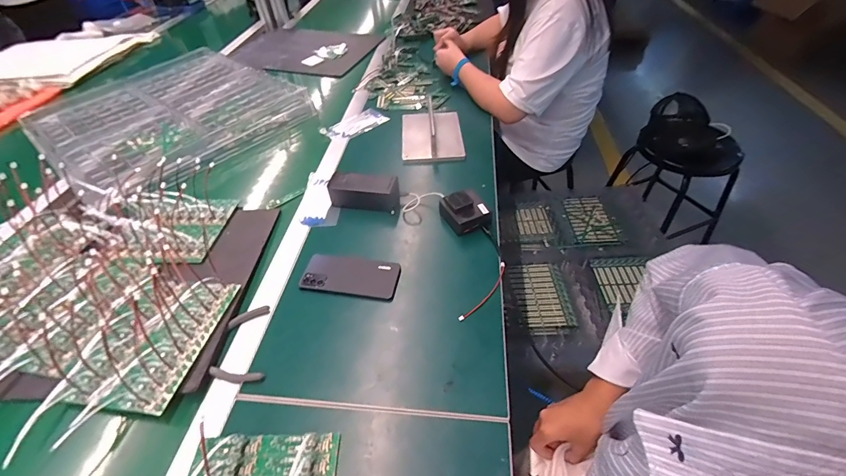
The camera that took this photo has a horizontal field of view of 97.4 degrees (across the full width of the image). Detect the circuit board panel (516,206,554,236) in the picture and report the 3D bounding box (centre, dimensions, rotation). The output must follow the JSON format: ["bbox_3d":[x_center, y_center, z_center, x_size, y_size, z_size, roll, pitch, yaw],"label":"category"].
[{"bbox_3d":[0.336,-0.051,1.131,0.095,0.008,0.120,-10,48,7],"label":"circuit board panel"}]

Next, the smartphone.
[{"bbox_3d":[-0.117,0.061,0.608,0.155,0.006,0.075,7,50,8],"label":"smartphone"}]

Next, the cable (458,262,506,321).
[{"bbox_3d":[0.098,0.084,0.579,0.017,0.005,0.131,30,56,25],"label":"cable"}]

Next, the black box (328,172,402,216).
[{"bbox_3d":[-0.113,-0.091,0.718,0.132,0.057,0.049,7,47,8],"label":"black box"}]

